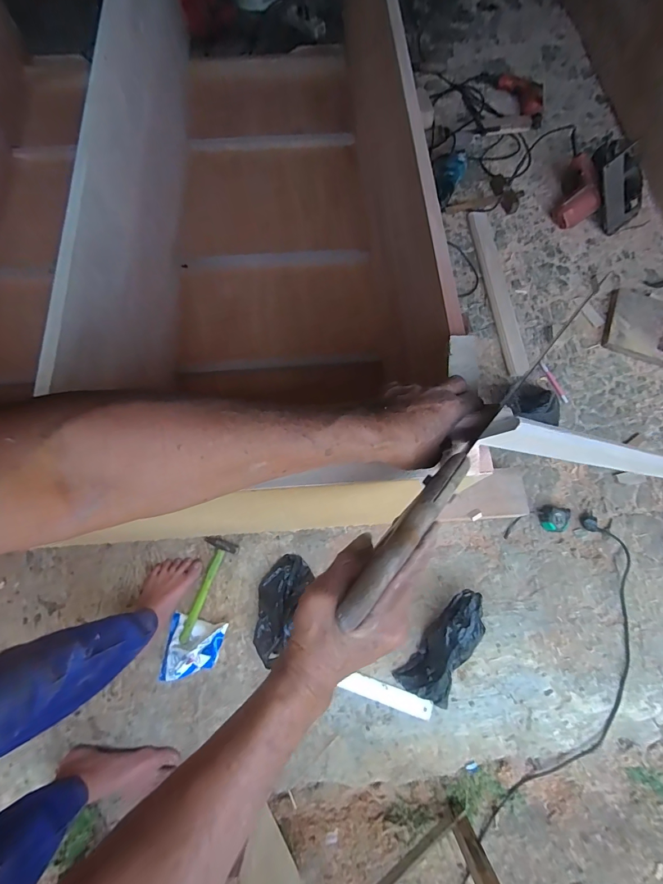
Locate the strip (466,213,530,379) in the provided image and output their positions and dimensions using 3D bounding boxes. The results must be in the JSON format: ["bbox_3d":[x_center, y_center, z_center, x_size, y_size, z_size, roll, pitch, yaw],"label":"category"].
[{"bbox_3d":[0.535,-0.492,1.228,0.072,0.016,0.603,-6,73,-2],"label":"strip"}]

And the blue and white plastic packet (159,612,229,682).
[{"bbox_3d":[-0.329,0.489,0.888,0.133,0.042,0.139,10,73,3],"label":"blue and white plastic packet"}]

